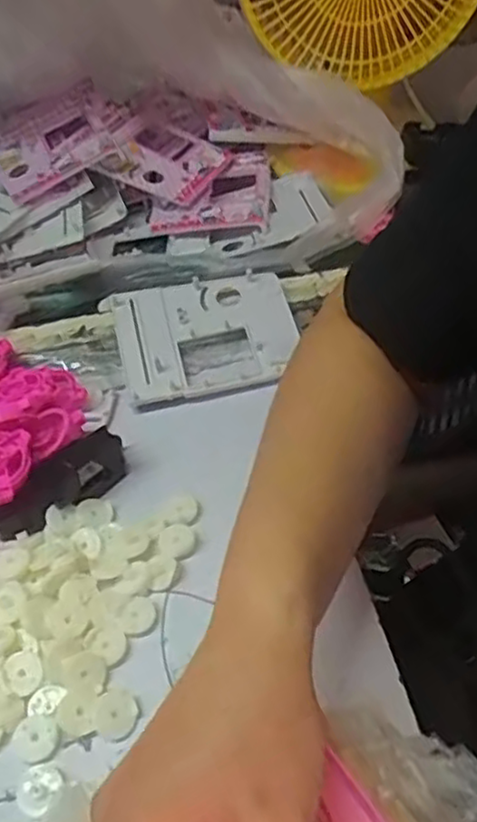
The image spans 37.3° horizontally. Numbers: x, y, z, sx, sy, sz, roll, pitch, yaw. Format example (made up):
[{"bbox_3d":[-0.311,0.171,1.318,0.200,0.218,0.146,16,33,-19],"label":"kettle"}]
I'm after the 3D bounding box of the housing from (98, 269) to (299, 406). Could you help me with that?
[{"bbox_3d":[-0.027,-0.066,0.571,0.141,0.026,0.115,-14,45,-7],"label":"housing"}]

